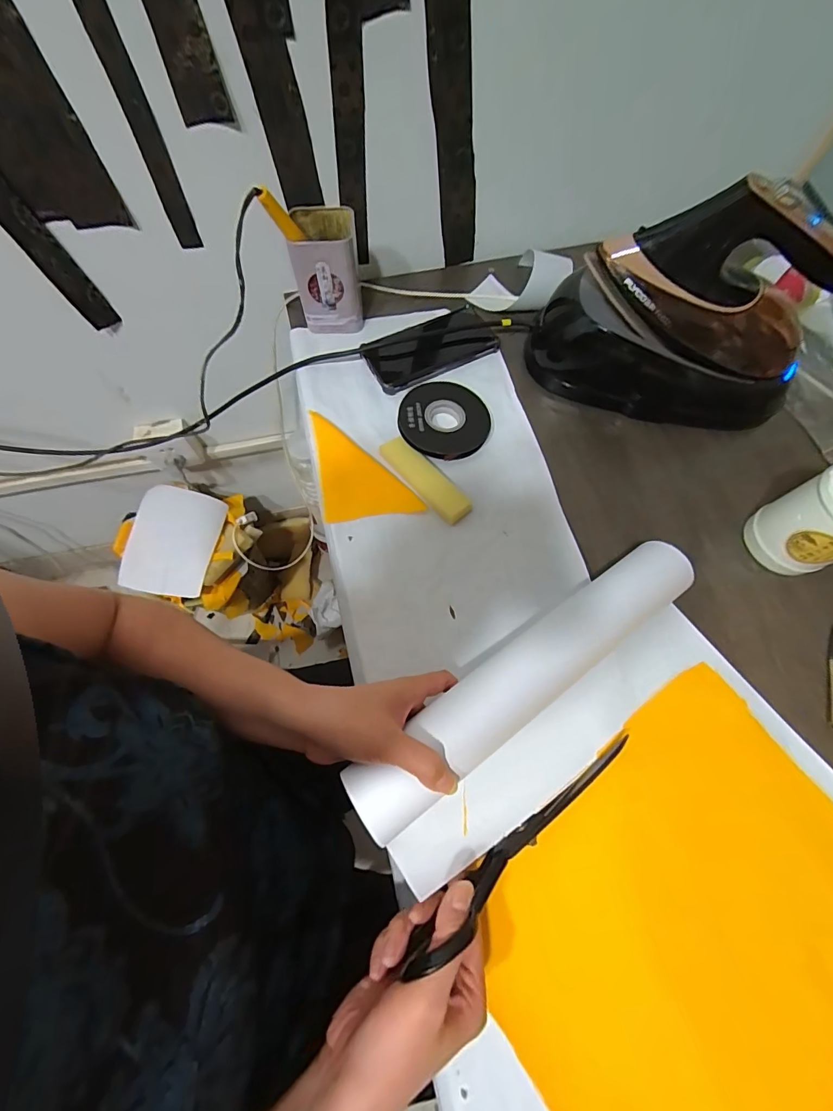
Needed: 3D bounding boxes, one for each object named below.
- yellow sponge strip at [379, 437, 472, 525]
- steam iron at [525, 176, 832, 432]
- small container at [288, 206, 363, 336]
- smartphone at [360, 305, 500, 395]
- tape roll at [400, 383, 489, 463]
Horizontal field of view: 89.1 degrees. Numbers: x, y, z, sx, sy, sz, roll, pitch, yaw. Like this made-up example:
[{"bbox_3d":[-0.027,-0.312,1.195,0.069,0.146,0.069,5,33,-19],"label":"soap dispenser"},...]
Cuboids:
[{"bbox_3d":[0.008,-0.086,0.469,0.032,0.012,0.124,-40,75,-15],"label":"yellow sponge strip"},{"bbox_3d":[0.286,-0.252,0.448,0.288,0.182,0.116,12,69,4],"label":"steam iron"},{"bbox_3d":[-0.107,-0.343,0.515,0.073,0.109,0.065,-3,69,-3],"label":"small container"},{"bbox_3d":[0.018,-0.262,0.536,0.162,0.012,0.084,-27,72,-12],"label":"smartphone"},{"bbox_3d":[0.033,-0.159,0.496,0.104,0.011,0.104,0,68,-1],"label":"tape roll"}]

